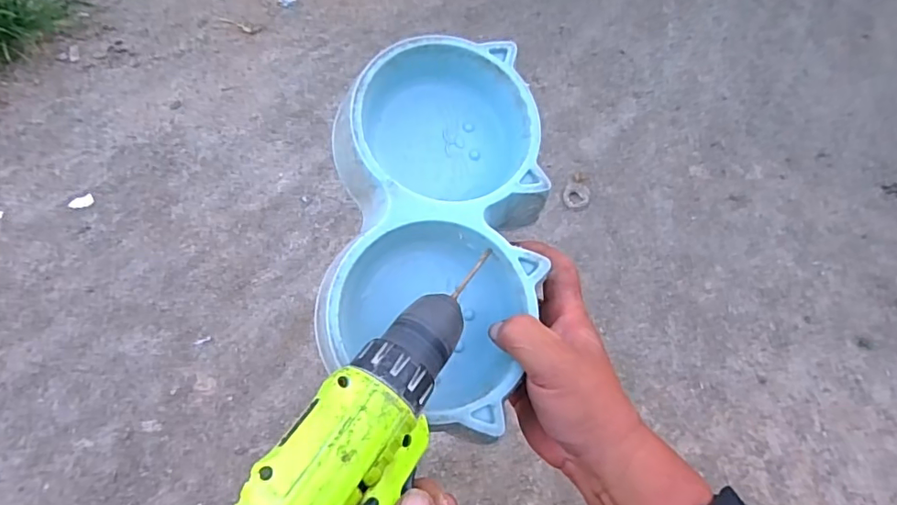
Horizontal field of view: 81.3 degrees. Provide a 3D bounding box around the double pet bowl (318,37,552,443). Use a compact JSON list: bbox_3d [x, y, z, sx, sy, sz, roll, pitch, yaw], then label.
[{"bbox_3d":[-0.007,-0.015,0.348,0.143,0.046,0.264,3,77,-11],"label":"double pet bowl"}]

